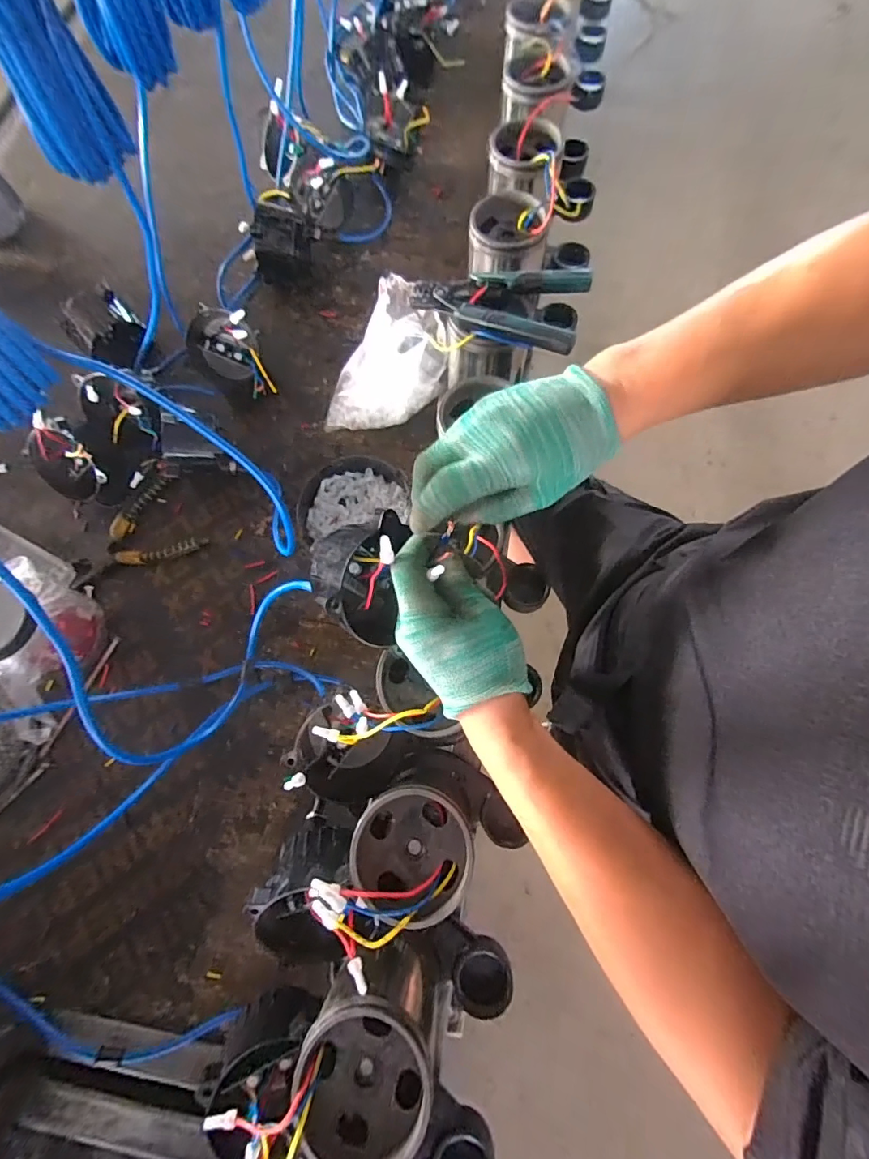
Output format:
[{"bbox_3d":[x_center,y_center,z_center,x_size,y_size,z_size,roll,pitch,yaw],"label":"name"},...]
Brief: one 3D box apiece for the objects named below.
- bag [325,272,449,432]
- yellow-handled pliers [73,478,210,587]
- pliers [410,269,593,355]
[{"bbox_3d":[-0.074,-0.299,0.629,0.169,0.117,0.165,-8,73,-3],"label":"bag"},{"bbox_3d":[-0.407,-0.068,0.623,0.166,0.014,0.117,-22,74,-7],"label":"yellow-handled pliers"},{"bbox_3d":[0.063,-0.289,0.474,0.173,0.026,0.100,17,74,6],"label":"pliers"}]

